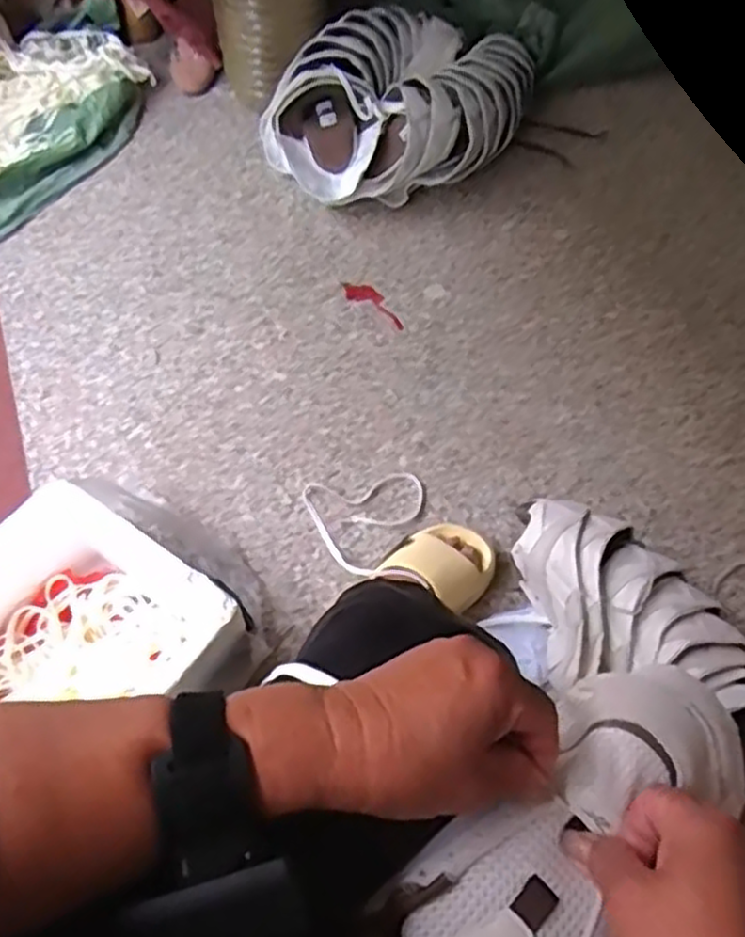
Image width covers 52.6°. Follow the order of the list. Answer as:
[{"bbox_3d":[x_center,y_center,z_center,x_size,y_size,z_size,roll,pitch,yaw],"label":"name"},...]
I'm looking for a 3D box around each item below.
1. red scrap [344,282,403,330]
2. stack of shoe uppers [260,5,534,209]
[{"bbox_3d":[0.006,-0.254,1.158,0.118,0.004,0.042,31,62,18],"label":"red scrap"},{"bbox_3d":[0.053,-0.622,1.288,0.341,0.163,0.433,36,64,20],"label":"stack of shoe uppers"}]

